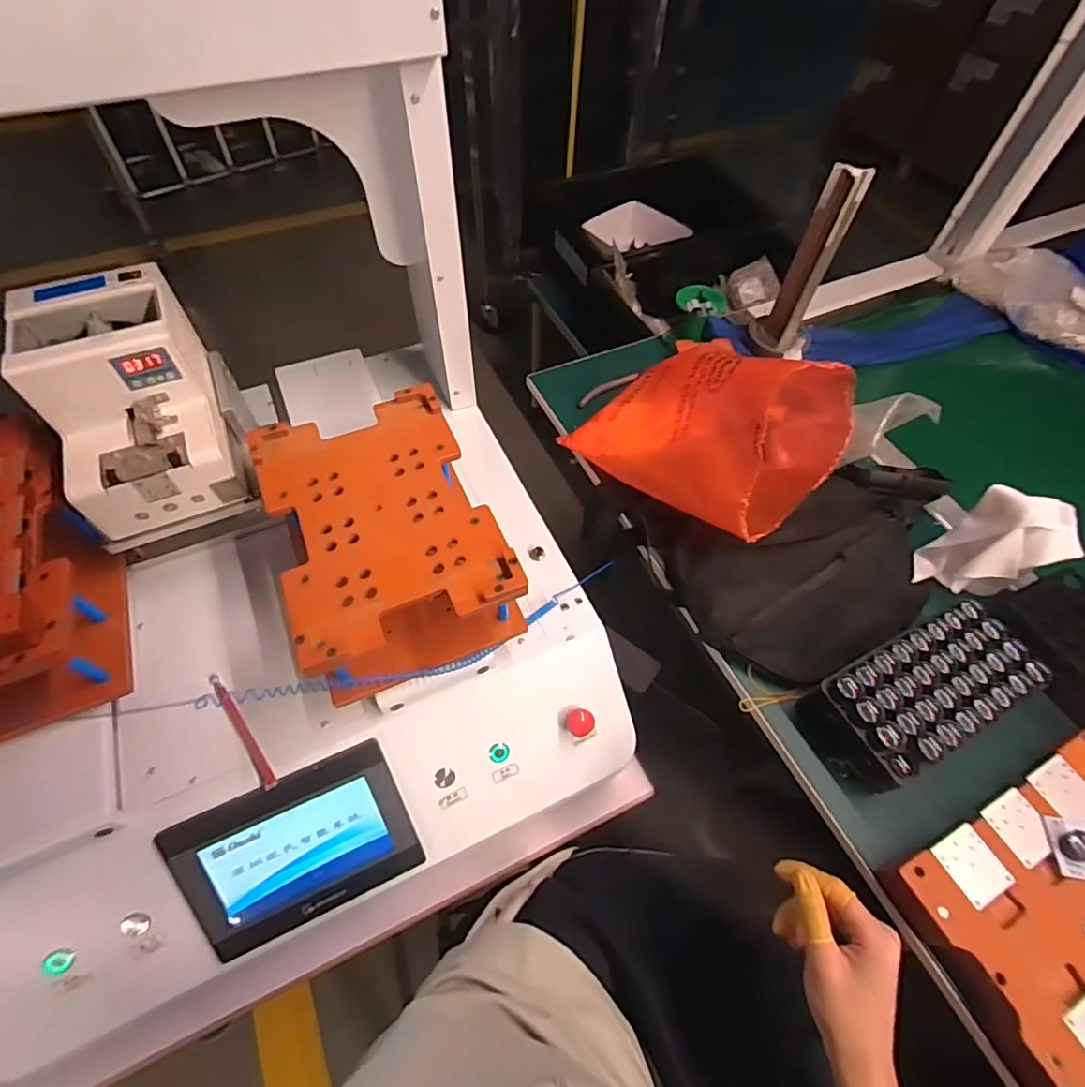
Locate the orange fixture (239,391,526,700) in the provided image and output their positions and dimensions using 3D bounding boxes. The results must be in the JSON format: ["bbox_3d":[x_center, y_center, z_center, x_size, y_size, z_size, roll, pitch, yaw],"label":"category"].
[{"bbox_3d":[-0.154,-0.009,0.554,0.185,0.092,0.268,-20,60,-14],"label":"orange fixture"}]

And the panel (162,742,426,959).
[{"bbox_3d":[-0.229,0.290,0.530,0.194,0.011,0.148,-21,105,-16],"label":"panel"}]

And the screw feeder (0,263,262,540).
[{"bbox_3d":[-0.384,-0.136,0.539,0.142,0.150,0.191,-22,61,-15],"label":"screw feeder"}]

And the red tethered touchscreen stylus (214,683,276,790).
[{"bbox_3d":[-0.285,0.178,0.531,0.011,0.013,0.123,-33,64,-21],"label":"red tethered touchscreen stylus"}]

